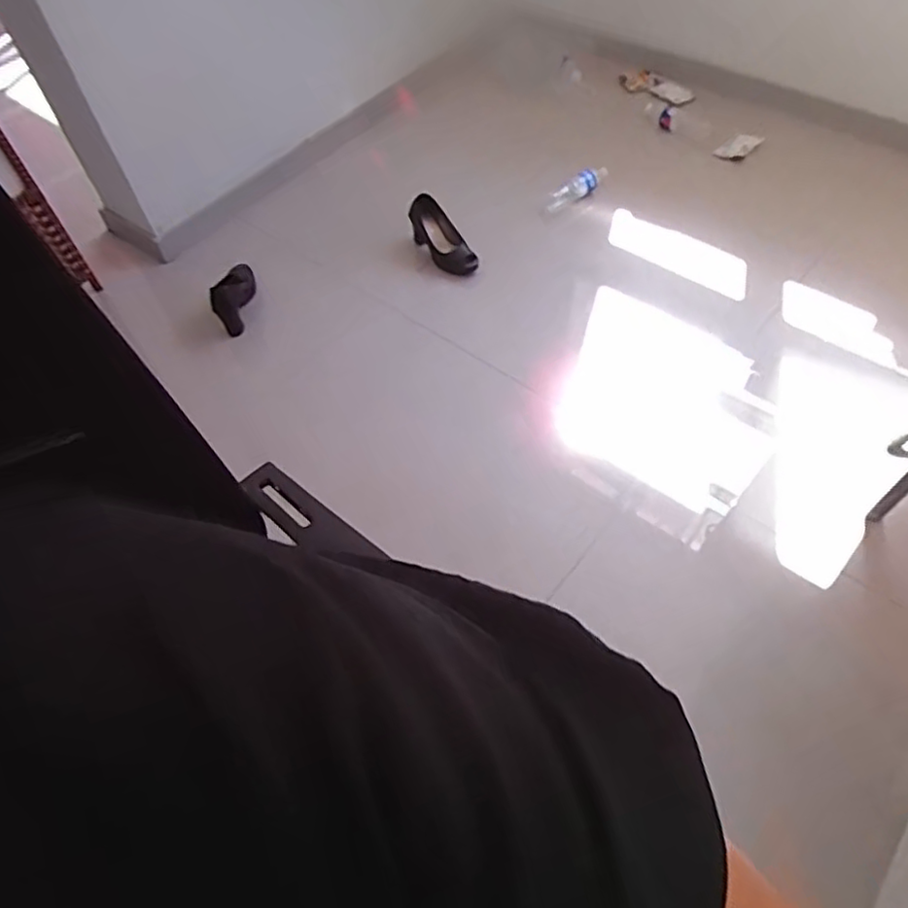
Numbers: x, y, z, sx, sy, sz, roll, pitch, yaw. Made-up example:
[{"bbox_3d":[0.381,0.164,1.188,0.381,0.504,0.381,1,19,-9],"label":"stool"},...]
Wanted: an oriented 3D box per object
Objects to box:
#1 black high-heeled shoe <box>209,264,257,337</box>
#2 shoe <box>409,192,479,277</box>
[{"bbox_3d":[-0.580,-0.436,1.730,0.064,0.119,0.222,0,56,4],"label":"black high-heeled shoe"},{"bbox_3d":[-0.030,-0.567,1.731,0.110,0.114,0.248,-23,58,-12],"label":"shoe"}]

